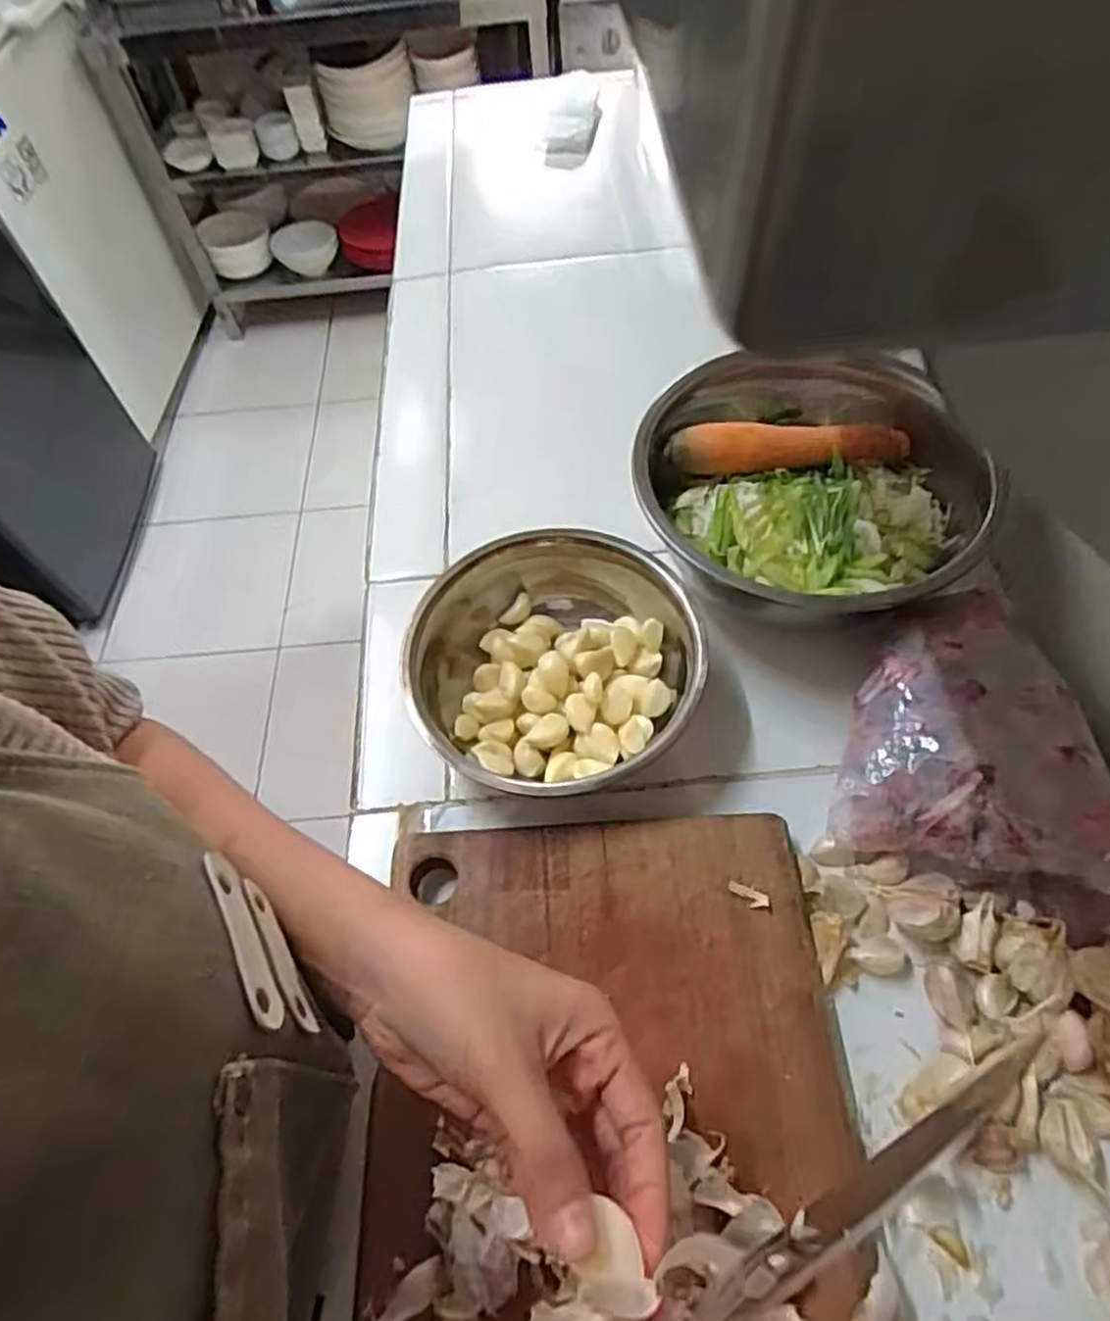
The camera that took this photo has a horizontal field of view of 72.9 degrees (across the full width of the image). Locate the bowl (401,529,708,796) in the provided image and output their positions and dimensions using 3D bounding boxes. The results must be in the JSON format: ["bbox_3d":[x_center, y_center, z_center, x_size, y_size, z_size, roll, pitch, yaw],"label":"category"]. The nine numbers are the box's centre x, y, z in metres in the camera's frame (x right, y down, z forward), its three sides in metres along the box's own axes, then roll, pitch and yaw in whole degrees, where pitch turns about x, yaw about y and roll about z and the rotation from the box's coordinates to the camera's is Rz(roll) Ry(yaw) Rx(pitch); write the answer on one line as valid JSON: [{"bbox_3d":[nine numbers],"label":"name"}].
[{"bbox_3d":[0.000,0.009,0.488,0.177,0.082,0.172,-2,58,3],"label":"bowl"}]

